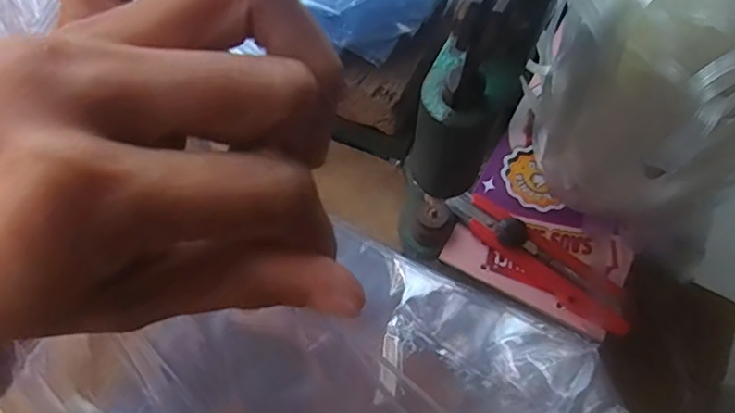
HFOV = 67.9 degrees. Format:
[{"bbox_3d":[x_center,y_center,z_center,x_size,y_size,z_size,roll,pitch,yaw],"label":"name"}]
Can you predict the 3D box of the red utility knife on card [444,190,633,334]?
[{"bbox_3d":[0.123,0.036,0.391,0.141,0.017,0.027,37,70,15],"label":"red utility knife on card"}]

